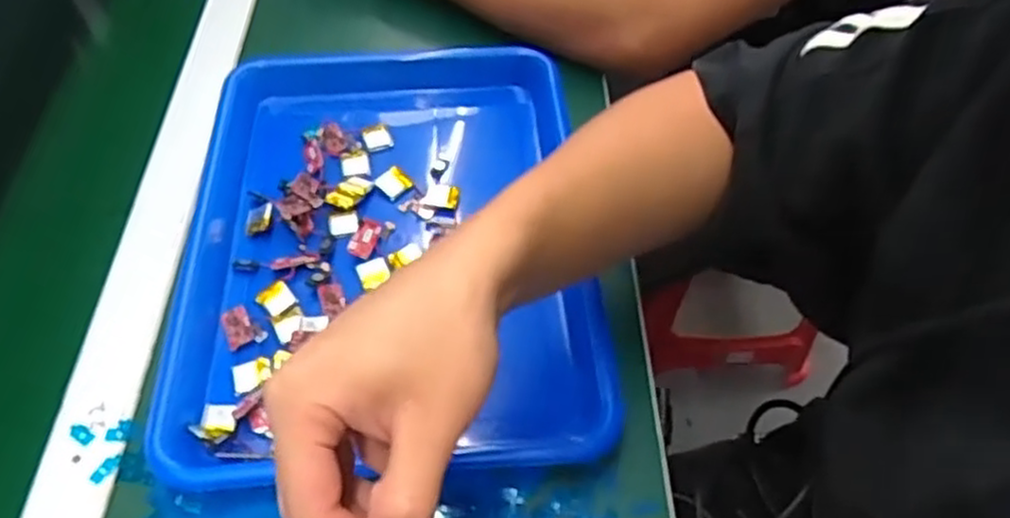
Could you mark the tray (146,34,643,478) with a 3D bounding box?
[{"bbox_3d":[-0.077,-0.020,0.492,0.265,0.032,0.336,-4,54,-3],"label":"tray"}]

